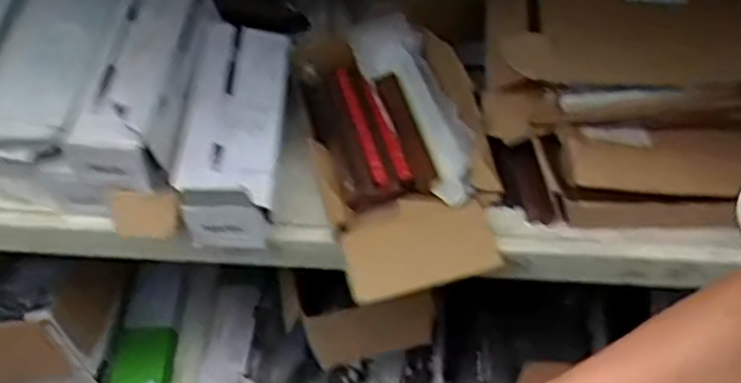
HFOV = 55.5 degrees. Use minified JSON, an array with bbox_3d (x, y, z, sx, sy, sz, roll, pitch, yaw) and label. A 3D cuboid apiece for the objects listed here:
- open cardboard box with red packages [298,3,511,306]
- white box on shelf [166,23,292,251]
[{"bbox_3d":[0.028,-0.052,0.768,0.177,0.092,0.305,-13,56,-9],"label":"open cardboard box with red packages"},{"bbox_3d":[-0.141,-0.075,0.762,0.090,0.083,0.254,1,55,1],"label":"white box on shelf"}]

